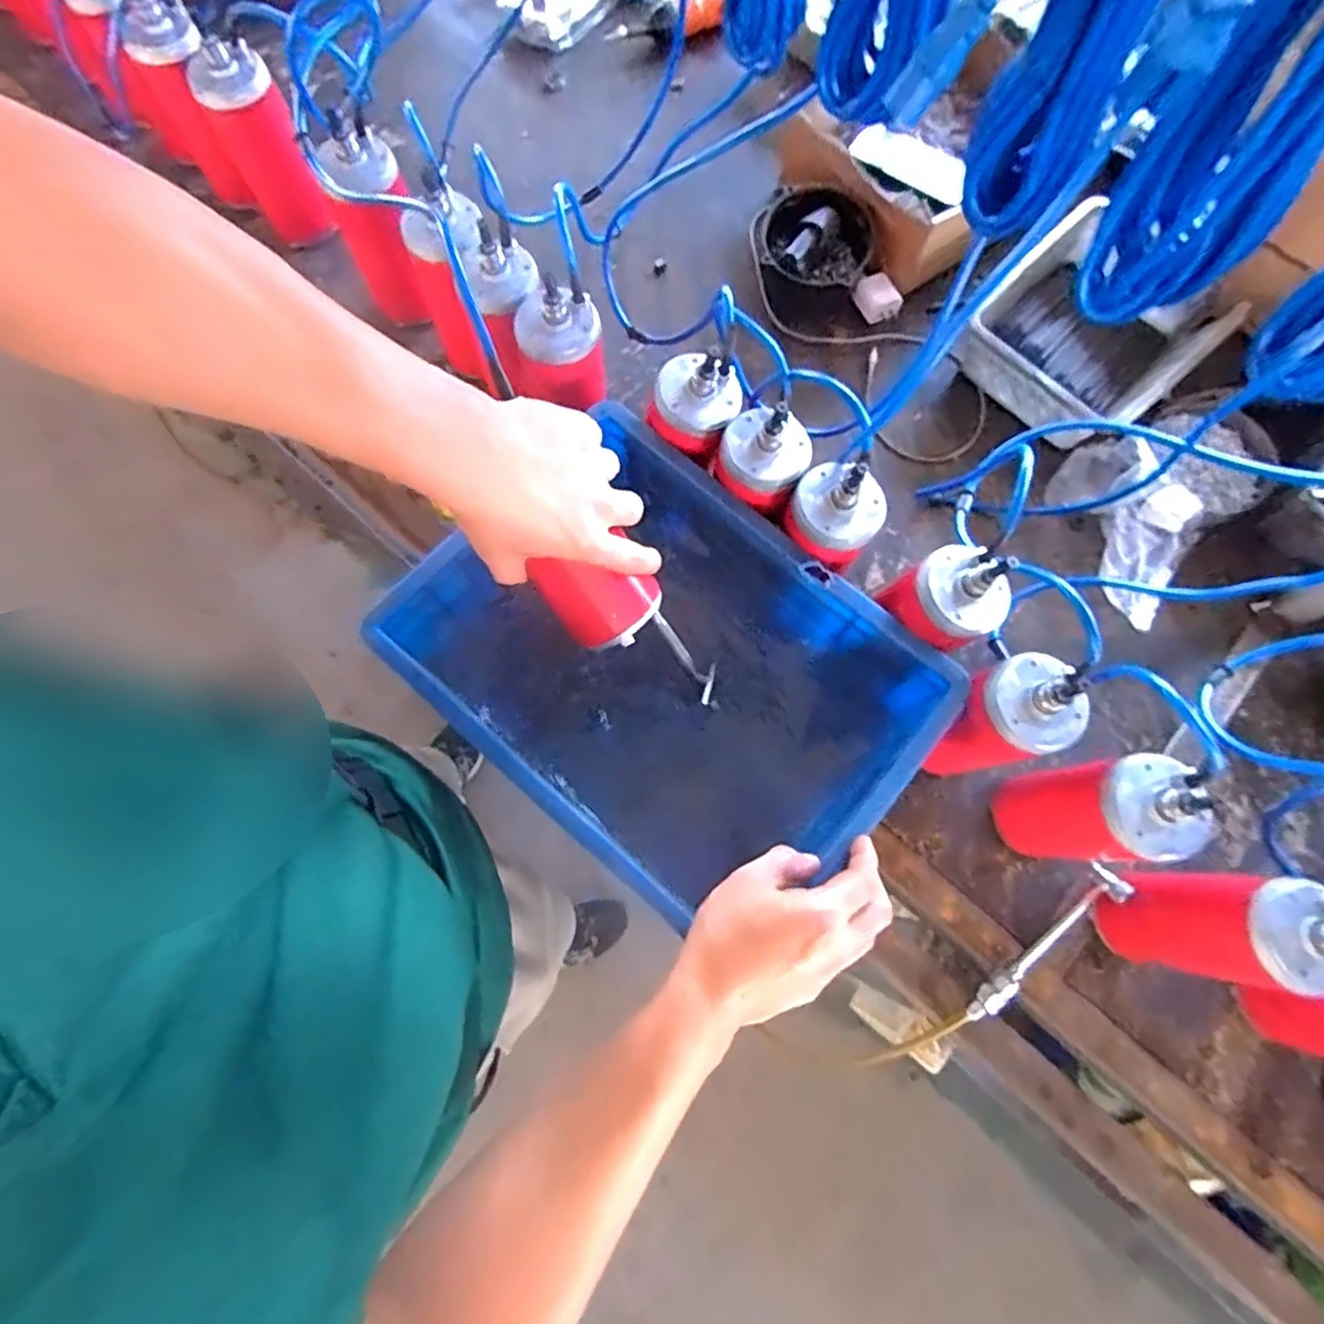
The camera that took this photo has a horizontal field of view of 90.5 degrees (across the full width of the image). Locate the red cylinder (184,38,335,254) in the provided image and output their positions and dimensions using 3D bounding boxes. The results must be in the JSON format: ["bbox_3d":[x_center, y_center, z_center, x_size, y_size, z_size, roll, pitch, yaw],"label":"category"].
[{"bbox_3d":[-0.435,-0.563,0.724,0.076,0.191,0.060,-31,77,-10],"label":"red cylinder"}]

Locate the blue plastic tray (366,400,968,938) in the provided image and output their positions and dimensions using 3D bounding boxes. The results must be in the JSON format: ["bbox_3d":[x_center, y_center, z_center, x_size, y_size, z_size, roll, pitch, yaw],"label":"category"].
[{"bbox_3d":[0.012,0.012,0.563,0.382,0.107,0.287,41,77,10],"label":"blue plastic tray"}]

